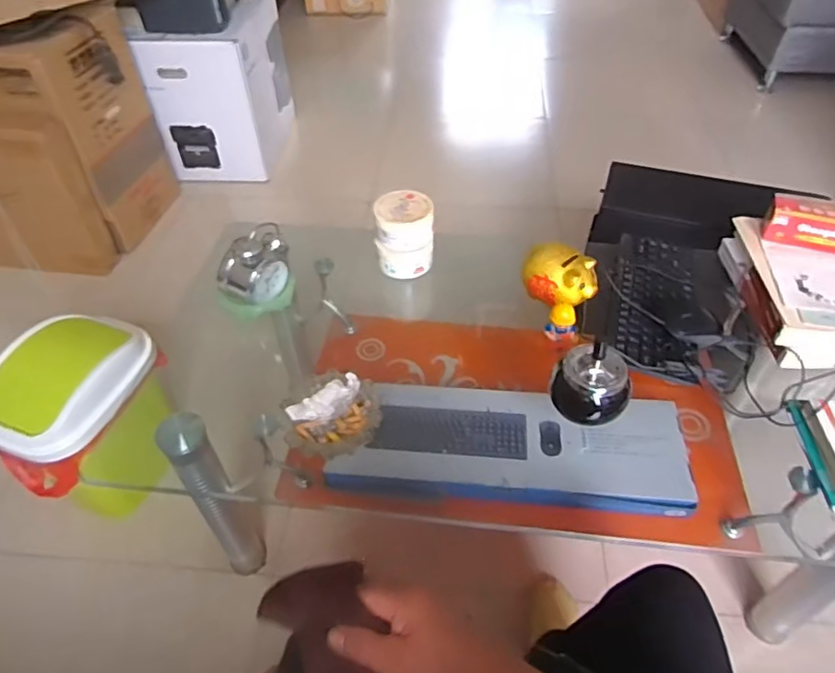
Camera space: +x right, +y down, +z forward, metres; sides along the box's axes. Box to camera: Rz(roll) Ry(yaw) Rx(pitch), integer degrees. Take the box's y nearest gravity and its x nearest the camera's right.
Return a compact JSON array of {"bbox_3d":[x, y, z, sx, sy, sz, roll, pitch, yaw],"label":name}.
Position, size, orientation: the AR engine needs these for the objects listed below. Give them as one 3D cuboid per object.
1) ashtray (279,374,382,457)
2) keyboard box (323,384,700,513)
[{"bbox_3d":[-0.114,0.102,0.773,0.128,0.045,0.108,10,48,11],"label":"ashtray"},{"bbox_3d":[0.147,0.167,0.924,0.535,0.067,0.188,3,47,4],"label":"keyboard box"}]

